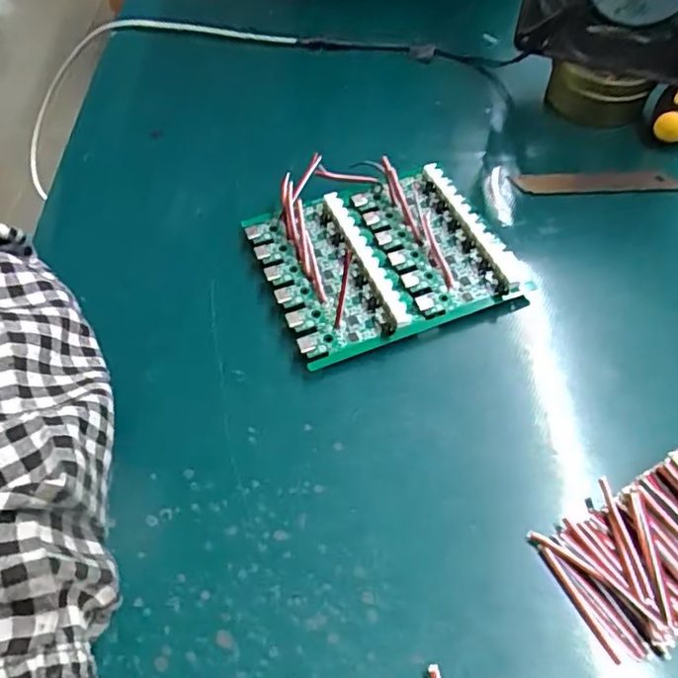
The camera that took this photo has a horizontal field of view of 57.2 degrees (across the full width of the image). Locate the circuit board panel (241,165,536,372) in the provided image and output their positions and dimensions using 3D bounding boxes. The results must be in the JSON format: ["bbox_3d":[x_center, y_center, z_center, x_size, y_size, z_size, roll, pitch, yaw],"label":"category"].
[{"bbox_3d":[0.023,-0.042,0.329,0.118,0.017,0.096,-19,57,-11],"label":"circuit board panel"}]

